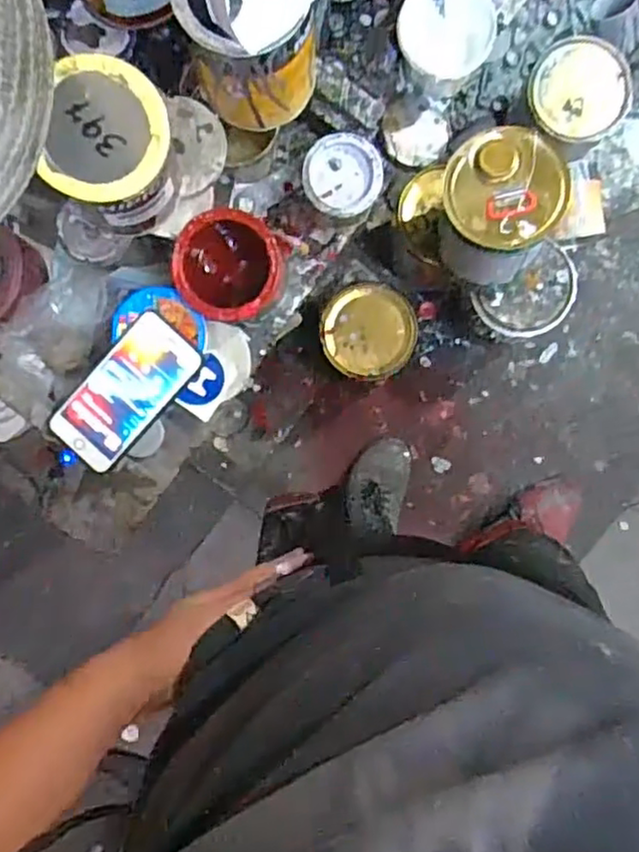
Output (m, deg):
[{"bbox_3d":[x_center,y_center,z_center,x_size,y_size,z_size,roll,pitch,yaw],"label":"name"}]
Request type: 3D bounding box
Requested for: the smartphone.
[{"bbox_3d":[-0.192,-0.034,0.656,0.081,0.009,0.158,41,95,0],"label":"smartphone"}]

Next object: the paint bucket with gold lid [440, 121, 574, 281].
[{"bbox_3d":[0.256,-0.308,0.964,0.157,0.197,0.173,1,94,3],"label":"paint bucket with gold lid"}]

